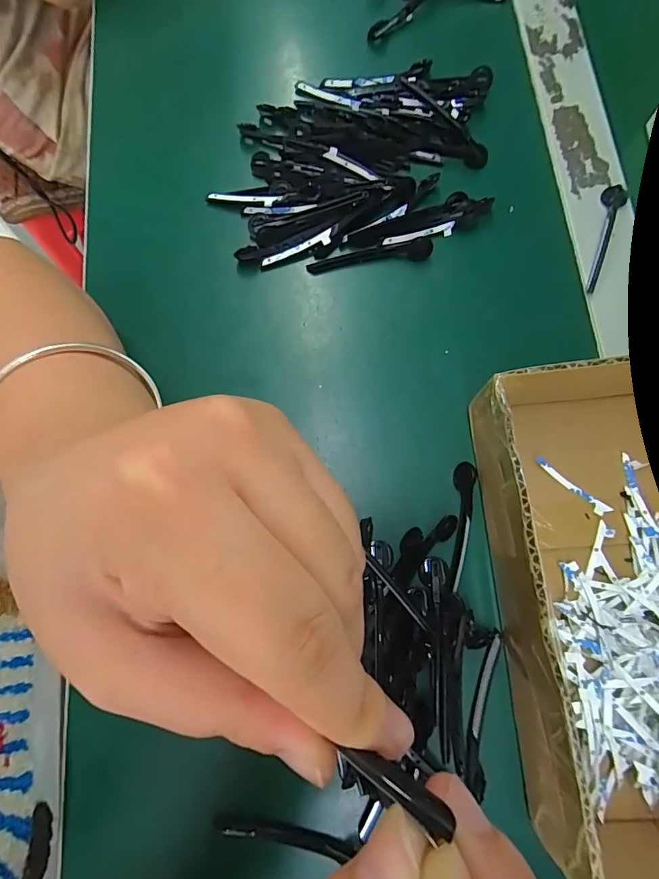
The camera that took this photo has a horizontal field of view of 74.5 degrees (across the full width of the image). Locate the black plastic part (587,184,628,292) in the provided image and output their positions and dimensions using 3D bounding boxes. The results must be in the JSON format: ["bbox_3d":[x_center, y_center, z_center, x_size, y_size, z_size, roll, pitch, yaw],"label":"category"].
[{"bbox_3d":[0.161,-0.120,0.256,0.014,0.005,0.071,23,79,7],"label":"black plastic part"}]

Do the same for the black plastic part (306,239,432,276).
[{"bbox_3d":[0.024,-0.110,0.262,0.074,0.010,0.010,-6,77,1],"label":"black plastic part"}]

